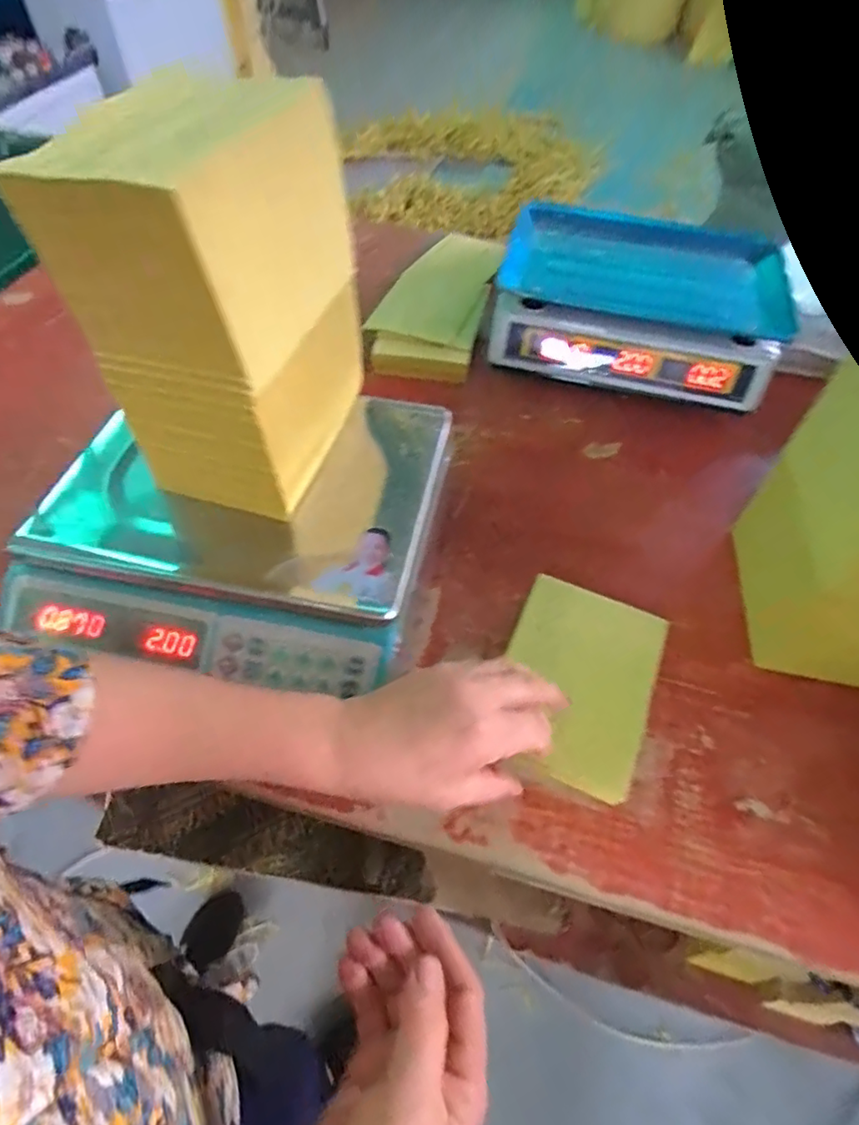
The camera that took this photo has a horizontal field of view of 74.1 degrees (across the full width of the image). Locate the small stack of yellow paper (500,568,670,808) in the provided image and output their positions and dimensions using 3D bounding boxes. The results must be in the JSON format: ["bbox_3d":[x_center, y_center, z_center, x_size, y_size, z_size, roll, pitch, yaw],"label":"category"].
[{"bbox_3d":[0.117,0.093,0.448,0.115,0.009,0.148,19,70,16],"label":"small stack of yellow paper"}]

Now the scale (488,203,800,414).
[{"bbox_3d":[0.254,-0.329,0.715,0.332,0.094,0.235,12,55,7],"label":"scale"}]

